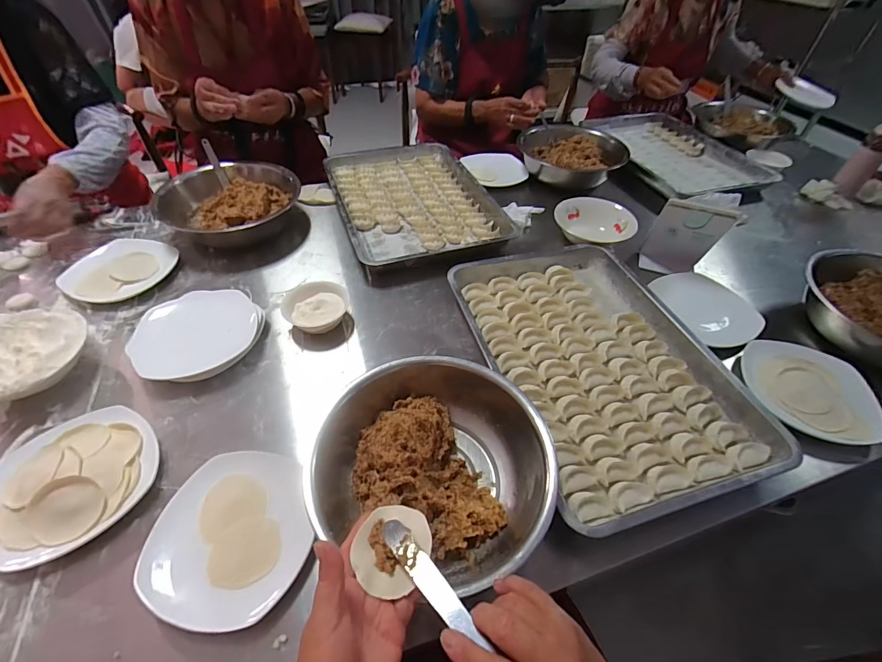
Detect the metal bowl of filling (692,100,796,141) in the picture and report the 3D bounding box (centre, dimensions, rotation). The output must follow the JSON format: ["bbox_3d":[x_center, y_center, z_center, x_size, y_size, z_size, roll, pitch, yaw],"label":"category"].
[{"bbox_3d":[0.949,-0.663,1.252,0.264,0.078,0.262,1,47,-1],"label":"metal bowl of filling"}]

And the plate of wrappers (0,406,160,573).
[{"bbox_3d":[-0.458,0.178,0.490,0.175,0.034,0.182,1,49,-1],"label":"plate of wrappers"}]

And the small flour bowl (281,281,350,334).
[{"bbox_3d":[-0.216,-0.043,0.693,0.101,0.047,0.096,1,49,-1],"label":"small flour bowl"}]

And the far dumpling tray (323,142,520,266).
[{"bbox_3d":[-0.069,-0.328,0.950,0.346,0.033,0.499,-15,51,-14],"label":"far dumpling tray"}]

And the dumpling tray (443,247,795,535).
[{"bbox_3d":[0.240,0.030,0.636,0.341,0.036,0.498,-12,50,-12],"label":"dumpling tray"}]

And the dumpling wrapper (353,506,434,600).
[{"bbox_3d":[-0.041,0.188,0.345,0.062,0.011,0.070,16,50,13],"label":"dumpling wrapper"}]

